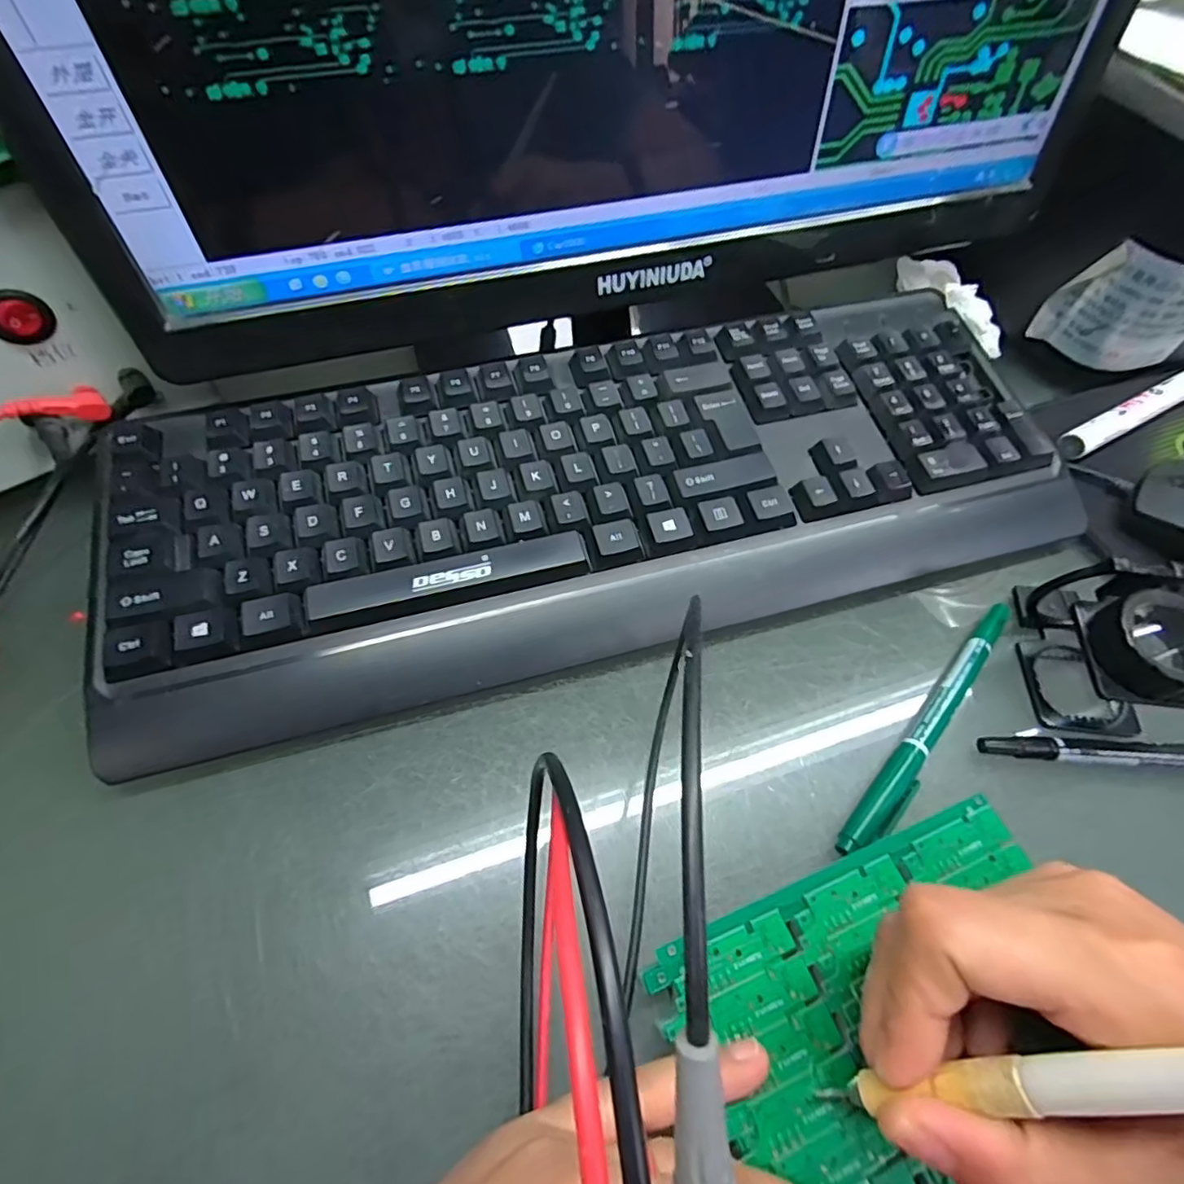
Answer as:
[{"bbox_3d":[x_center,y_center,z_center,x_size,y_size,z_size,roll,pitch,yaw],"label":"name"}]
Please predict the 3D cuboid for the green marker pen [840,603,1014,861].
[{"bbox_3d":[0.141,0.052,0.244,0.013,0.013,0.140,39,65,20],"label":"green marker pen"}]

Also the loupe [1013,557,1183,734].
[{"bbox_3d":[0.210,0.018,0.239,0.046,0.054,0.068,-3,59,-4],"label":"loupe"}]

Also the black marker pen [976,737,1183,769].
[{"bbox_3d":[0.224,0.065,0.240,0.135,0.013,0.013,3,59,0],"label":"black marker pen"}]

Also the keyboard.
[{"bbox_3d":[0.009,-0.049,0.282,0.428,0.044,0.153,-14,60,-10],"label":"keyboard"}]

